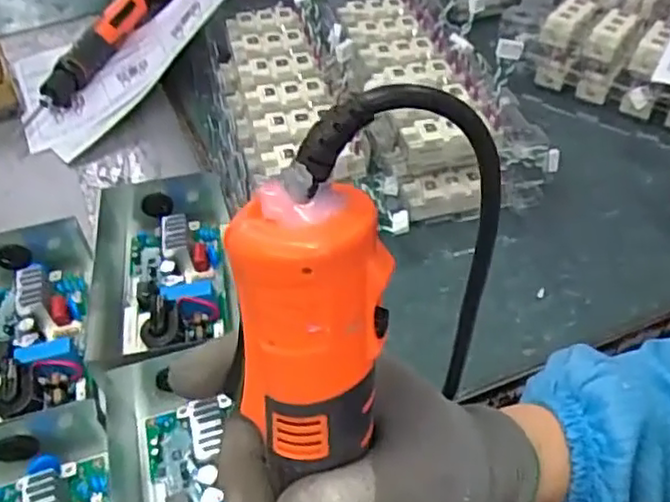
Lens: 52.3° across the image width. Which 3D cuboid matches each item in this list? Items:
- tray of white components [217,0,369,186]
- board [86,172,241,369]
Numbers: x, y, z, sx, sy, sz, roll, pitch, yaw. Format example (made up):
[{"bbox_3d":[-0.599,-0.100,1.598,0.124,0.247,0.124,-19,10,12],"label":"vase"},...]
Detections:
[{"bbox_3d":[-0.062,-0.176,0.768,0.106,0.053,0.350,-11,47,-9],"label":"tray of white components"},{"bbox_3d":[-0.151,0.028,0.594,0.121,0.076,0.217,-9,47,-7],"label":"board"}]

